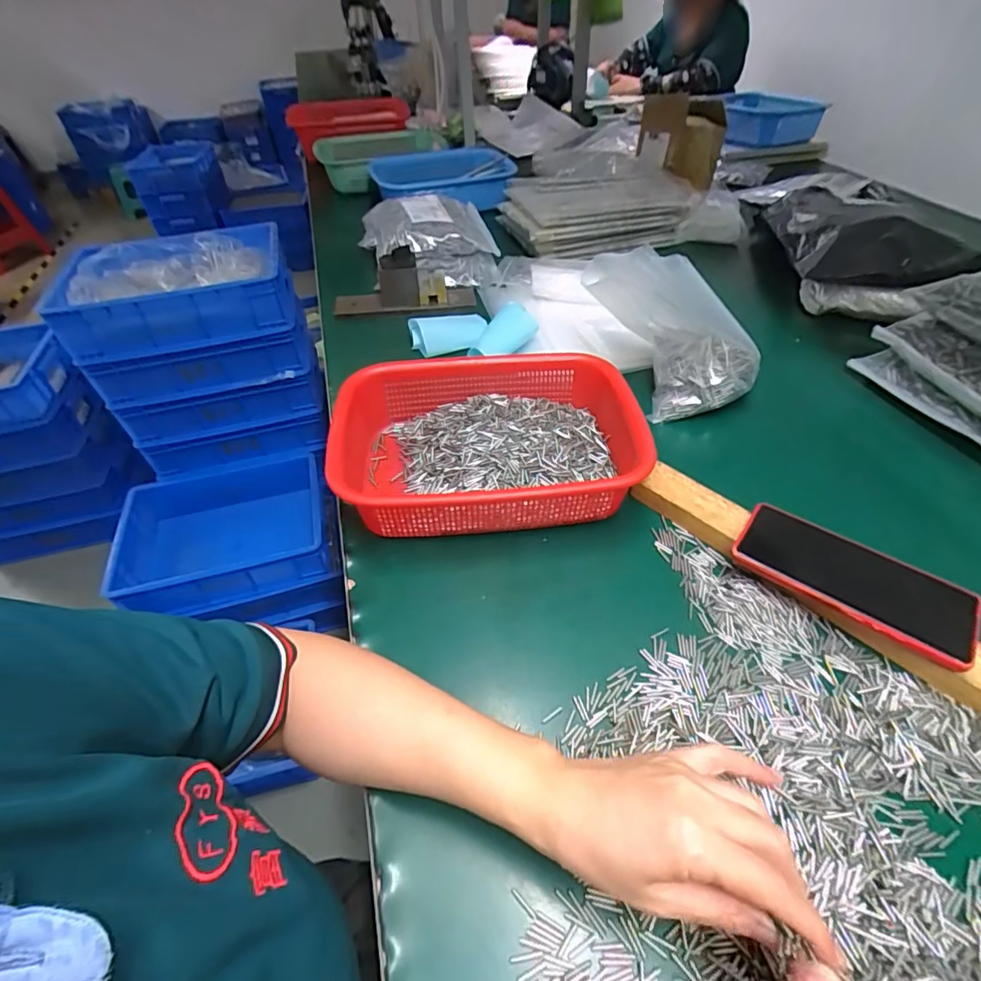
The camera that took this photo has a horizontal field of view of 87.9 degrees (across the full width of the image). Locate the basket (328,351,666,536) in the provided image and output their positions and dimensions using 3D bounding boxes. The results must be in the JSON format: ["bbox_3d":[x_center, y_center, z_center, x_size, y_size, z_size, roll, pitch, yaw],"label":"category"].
[{"bbox_3d":[-0.005,-0.043,0.511,0.287,0.080,0.210,-4,47,1],"label":"basket"}]

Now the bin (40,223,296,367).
[{"bbox_3d":[-0.630,-0.408,1.040,0.409,0.120,0.270,-17,48,-11],"label":"bin"}]

